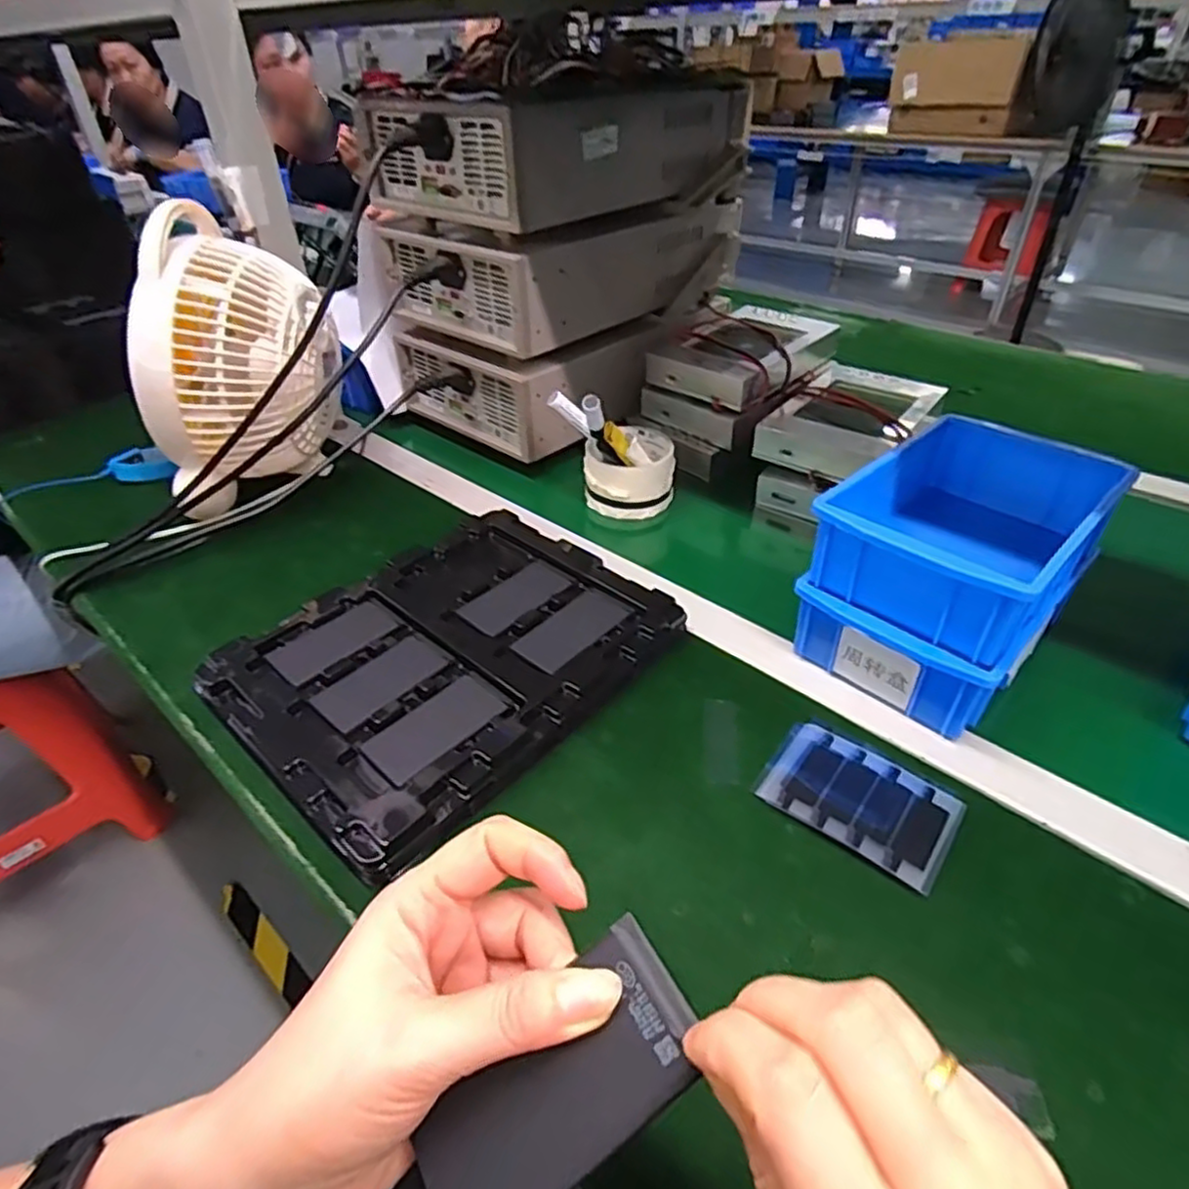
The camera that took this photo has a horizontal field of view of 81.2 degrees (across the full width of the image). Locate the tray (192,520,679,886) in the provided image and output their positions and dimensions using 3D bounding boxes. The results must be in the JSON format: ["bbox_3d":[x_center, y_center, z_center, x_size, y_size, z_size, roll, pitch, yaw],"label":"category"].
[{"bbox_3d":[-0.097,0.040,0.488,0.217,0.017,0.275,30,48,33],"label":"tray"}]

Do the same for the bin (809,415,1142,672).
[{"bbox_3d":[0.253,-0.048,0.471,0.205,0.066,0.135,-32,47,-31],"label":"bin"}]

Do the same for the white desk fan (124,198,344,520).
[{"bbox_3d":[-0.315,-0.197,0.630,0.170,0.223,0.168,-15,43,-19],"label":"white desk fan"}]

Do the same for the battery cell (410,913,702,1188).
[{"bbox_3d":[-0.011,0.138,0.192,0.087,0.005,0.041,-42,53,-9],"label":"battery cell"}]

